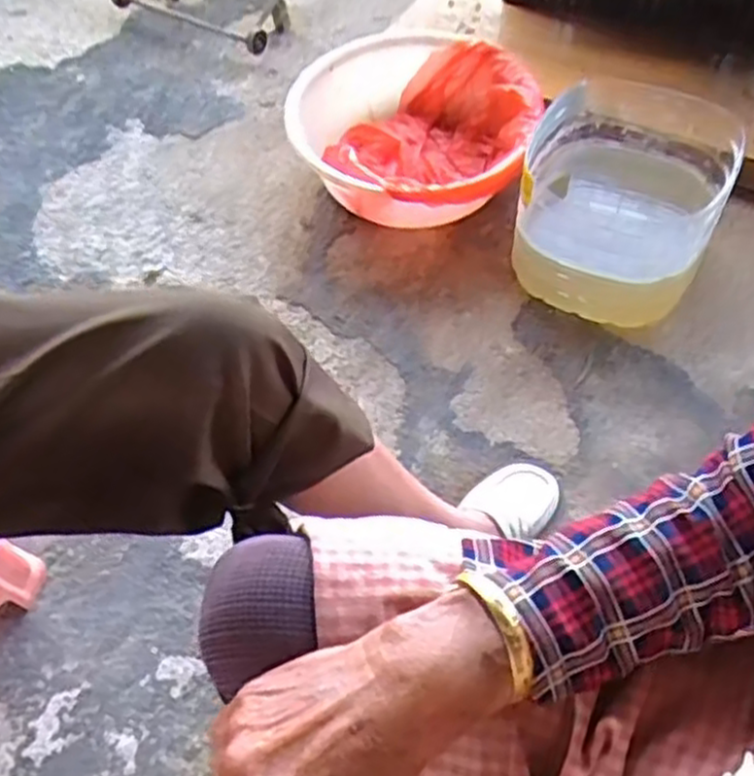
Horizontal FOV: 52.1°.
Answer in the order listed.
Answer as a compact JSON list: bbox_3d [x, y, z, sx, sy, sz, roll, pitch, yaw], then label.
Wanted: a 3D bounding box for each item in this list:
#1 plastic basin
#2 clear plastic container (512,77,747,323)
[{"bbox_3d":[0.051,-0.372,1.153,0.349,0.180,0.337,-2,56,2],"label":"plastic basin"},{"bbox_3d":[0.323,-0.254,1.018,0.247,0.182,0.281,15,59,13],"label":"clear plastic container"}]

